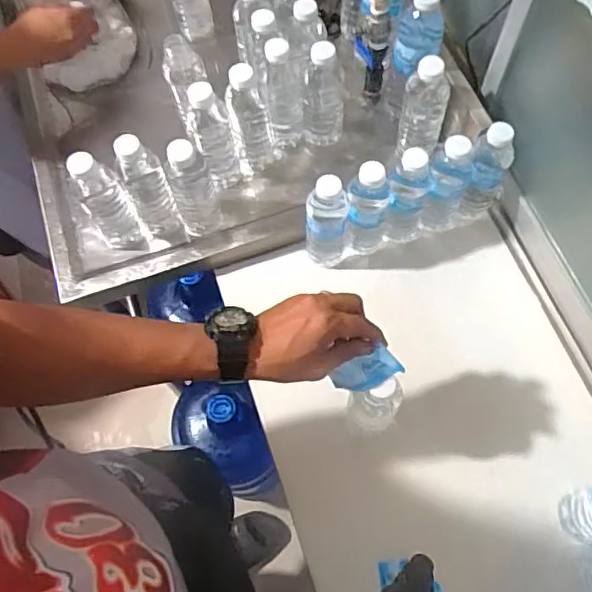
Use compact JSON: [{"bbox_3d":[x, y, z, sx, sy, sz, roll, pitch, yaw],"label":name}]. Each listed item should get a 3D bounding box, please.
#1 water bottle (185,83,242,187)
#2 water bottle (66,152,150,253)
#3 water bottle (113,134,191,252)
[{"bbox_3d":[-0.108,-0.205,0.792,0.050,0.181,0.051,-9,67,-3],"label":"water bottle"},{"bbox_3d":[-0.248,-0.122,0.751,0.054,0.169,0.061,-28,69,-10],"label":"water bottle"},{"bbox_3d":[-0.193,-0.134,0.763,0.057,0.171,0.055,-21,68,-7],"label":"water bottle"}]

